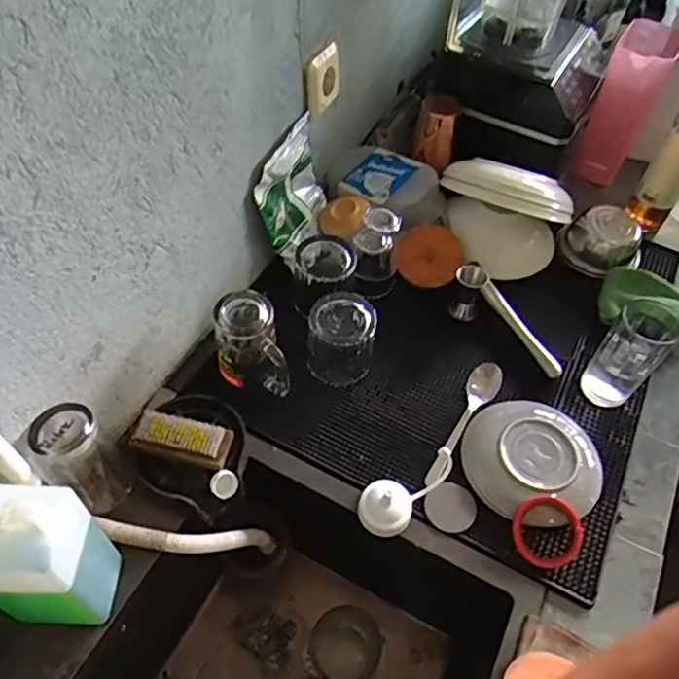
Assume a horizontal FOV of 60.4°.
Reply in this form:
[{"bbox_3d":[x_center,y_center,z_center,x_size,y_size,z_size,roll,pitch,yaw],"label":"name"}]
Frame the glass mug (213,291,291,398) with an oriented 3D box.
[{"bbox_3d":[-0.107,0.011,0.685,0.073,0.115,0.100,-17,55,-16],"label":"glass mug"}]

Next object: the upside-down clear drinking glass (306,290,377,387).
[{"bbox_3d":[0.002,-0.005,0.736,0.084,0.097,0.084,-1,52,-4],"label":"upside-down clear drinking glass"}]

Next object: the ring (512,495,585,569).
[{"bbox_3d":[0.224,0.207,0.628,0.072,0.009,0.073,-2,71,6],"label":"ring"}]

